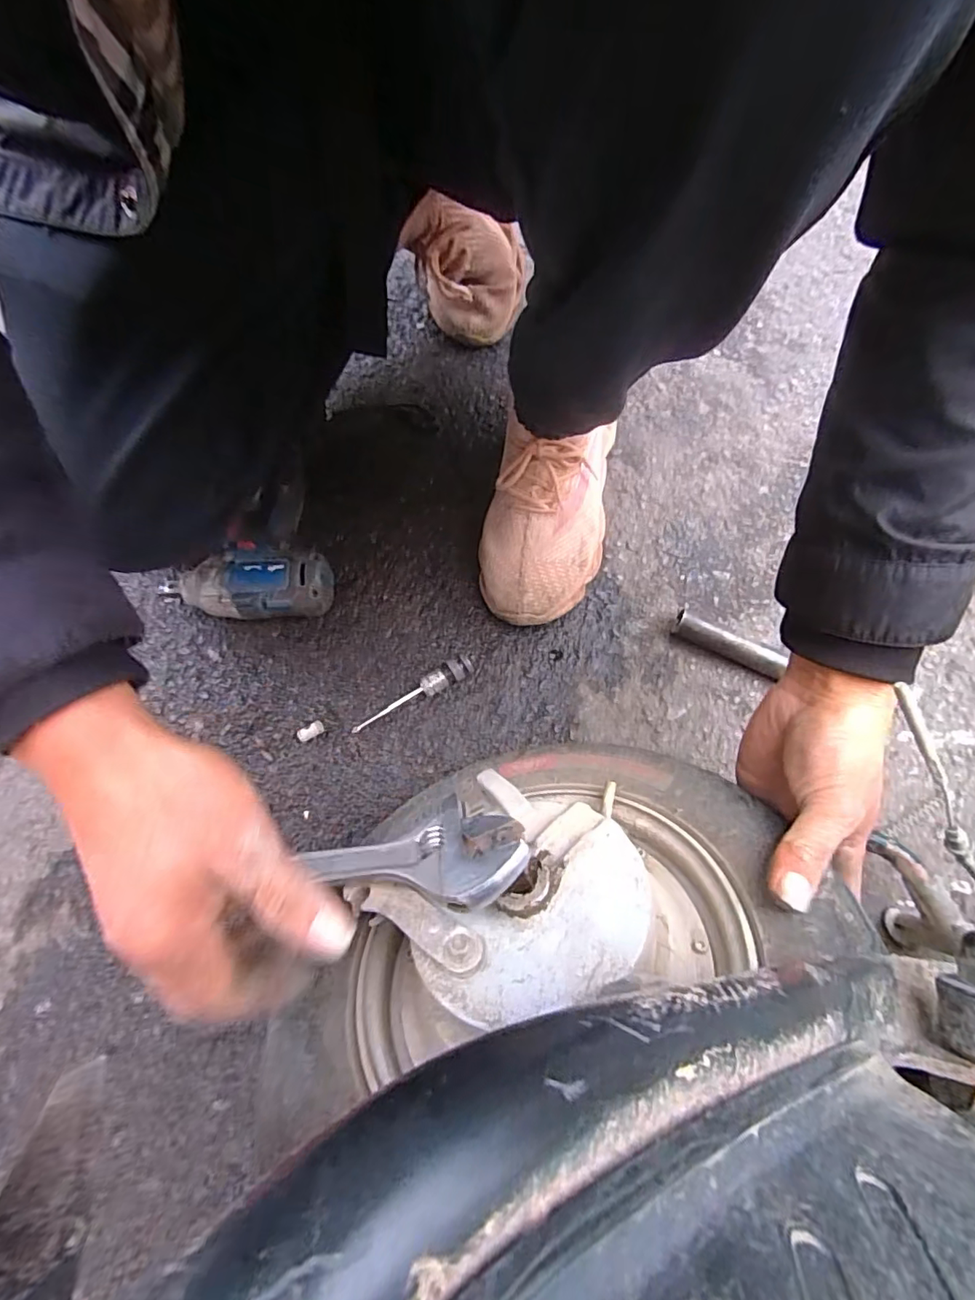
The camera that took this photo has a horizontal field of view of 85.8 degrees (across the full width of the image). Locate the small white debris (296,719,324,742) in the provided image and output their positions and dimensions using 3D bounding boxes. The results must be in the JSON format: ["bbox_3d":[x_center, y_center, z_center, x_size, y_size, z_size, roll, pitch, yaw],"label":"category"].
[{"bbox_3d":[-0.164,0.075,0.483,0.025,0.009,0.013,-26,77,-9],"label":"small white debris"}]

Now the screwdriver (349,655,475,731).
[{"bbox_3d":[-0.071,0.042,0.489,0.122,0.019,0.019,-27,77,-9],"label":"screwdriver"}]

